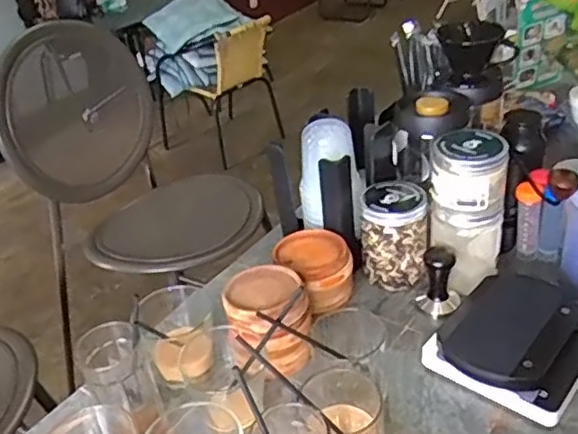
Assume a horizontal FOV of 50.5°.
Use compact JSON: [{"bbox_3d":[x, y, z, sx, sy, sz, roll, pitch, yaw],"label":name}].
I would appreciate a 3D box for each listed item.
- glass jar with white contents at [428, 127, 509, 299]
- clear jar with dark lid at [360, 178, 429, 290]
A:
[{"bbox_3d":[0.236,-0.009,0.821,0.091,0.200,0.095,0,34,11],"label":"glass jar with white contents"},{"bbox_3d":[0.148,0.024,0.866,0.088,0.130,0.082,-3,33,6],"label":"clear jar with dark lid"}]

